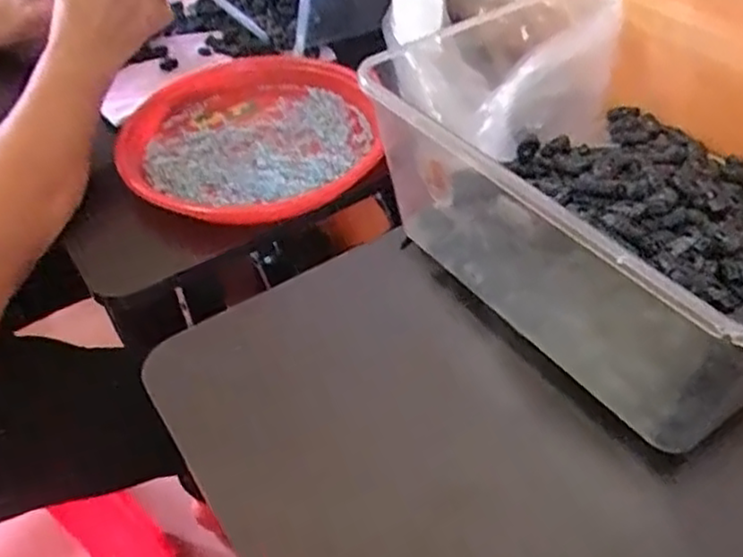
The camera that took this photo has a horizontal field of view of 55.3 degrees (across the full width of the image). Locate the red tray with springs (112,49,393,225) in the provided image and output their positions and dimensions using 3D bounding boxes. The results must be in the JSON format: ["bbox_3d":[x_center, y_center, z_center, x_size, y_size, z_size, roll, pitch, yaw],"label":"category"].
[{"bbox_3d":[-0.104,-0.141,0.652,0.244,0.033,0.229,-20,47,-14],"label":"red tray with springs"}]

